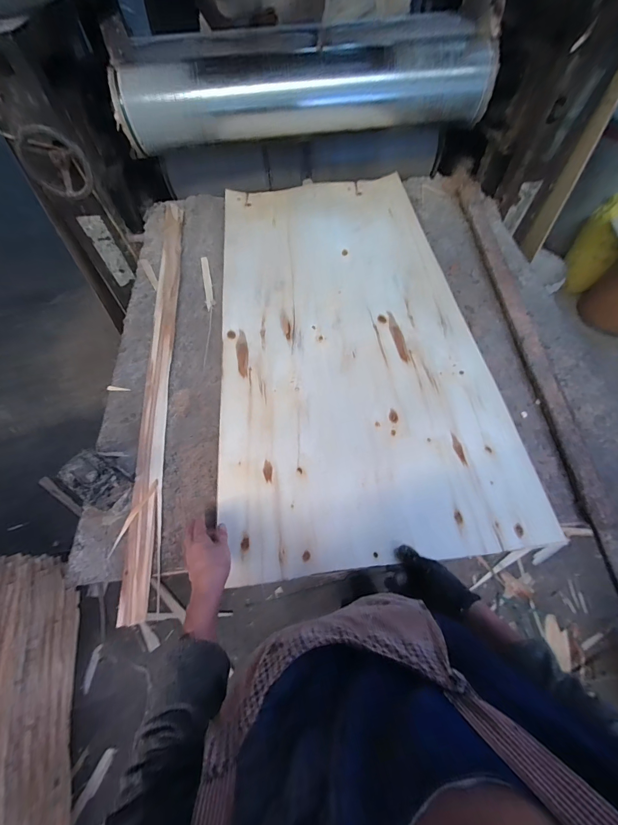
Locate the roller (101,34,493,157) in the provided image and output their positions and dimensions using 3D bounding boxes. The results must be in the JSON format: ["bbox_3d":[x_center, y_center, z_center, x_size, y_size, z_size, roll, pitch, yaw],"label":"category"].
[{"bbox_3d":[-0.010,-0.985,0.971,1.097,0.226,0.205,-5,59,0],"label":"roller"}]

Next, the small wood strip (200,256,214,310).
[{"bbox_3d":[-0.299,-0.385,0.921,0.023,0.010,0.232,-14,64,-5],"label":"small wood strip"}]

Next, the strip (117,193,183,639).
[{"bbox_3d":[-0.382,-0.158,0.790,0.059,0.008,1.168,-8,63,-2],"label":"strip"}]

